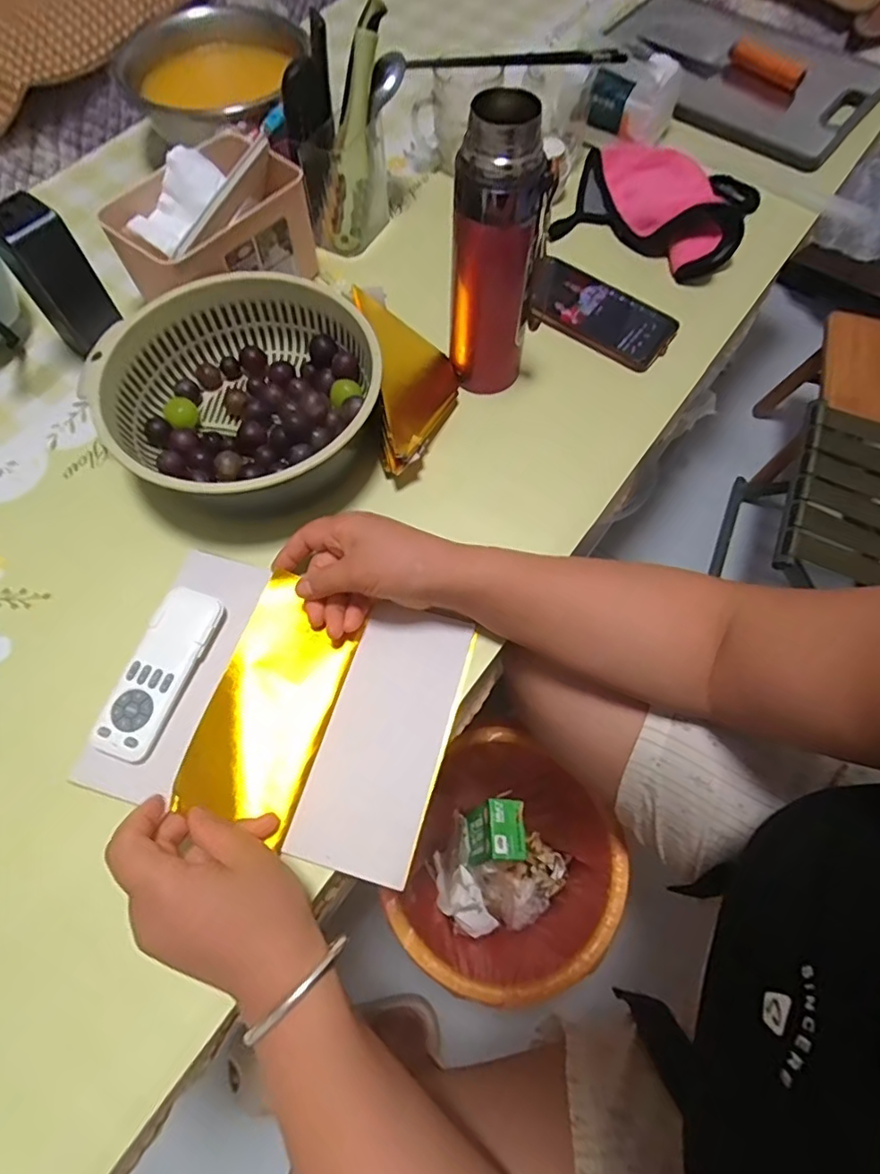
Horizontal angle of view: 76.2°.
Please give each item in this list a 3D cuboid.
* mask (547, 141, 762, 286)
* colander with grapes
[{"bbox_3d":[0.240,-0.426,0.612,0.192,0.053,0.168,27,69,11],"label":"mask"},{"bbox_3d":[-0.164,-0.160,0.480,0.219,0.080,0.208,0,66,0],"label":"colander with grapes"}]

